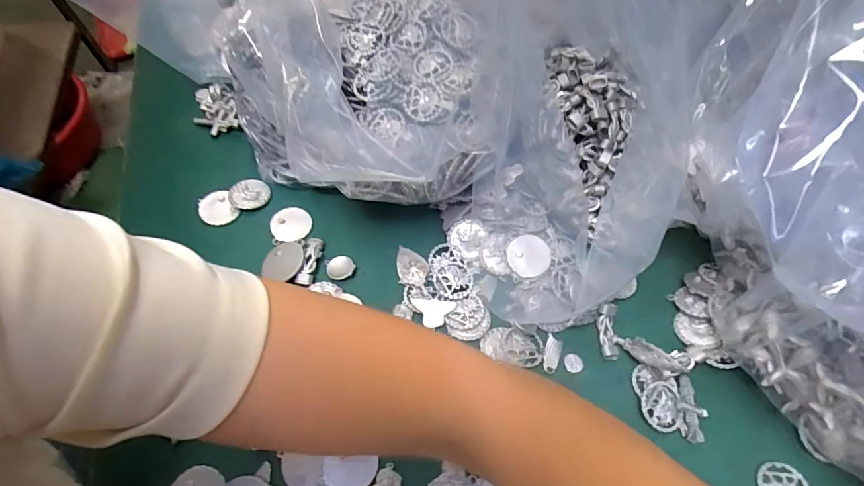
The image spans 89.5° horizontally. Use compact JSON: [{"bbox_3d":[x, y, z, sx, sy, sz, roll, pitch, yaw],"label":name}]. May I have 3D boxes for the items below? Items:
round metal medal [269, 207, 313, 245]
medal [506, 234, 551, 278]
[{"bbox_3d":[-0.133,-0.018,0.410,0.036,0.005,0.036,0,60,0],"label":"round metal medal"},{"bbox_3d":[0.085,0.010,0.377,0.038,0.005,0.035,-14,61,-8],"label":"medal"}]

